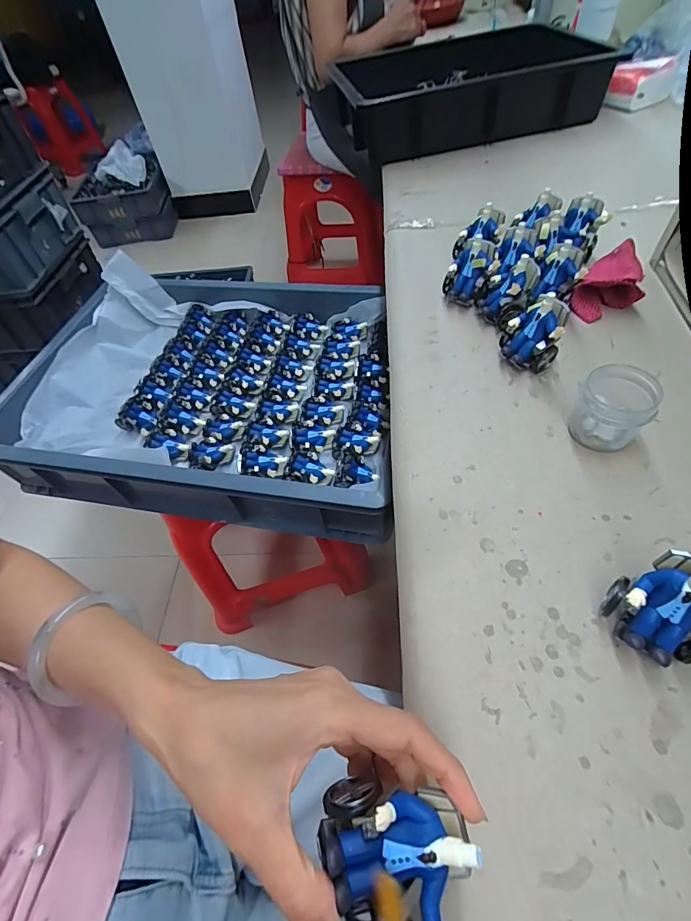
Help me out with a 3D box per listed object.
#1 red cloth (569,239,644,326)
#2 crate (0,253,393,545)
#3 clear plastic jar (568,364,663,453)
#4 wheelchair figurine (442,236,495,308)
[{"bbox_3d":[0.273,-0.180,0.425,0.059,0.044,0.087,30,62,25],"label":"red cloth"},{"bbox_3d":[-0.205,-0.120,0.661,0.594,0.112,0.421,7,55,12],"label":"crate"},{"bbox_3d":[0.209,-0.040,0.327,0.047,0.053,0.046,-3,54,4],"label":"clear plastic jar"},{"bbox_3d":[0.132,-0.202,0.447,0.044,0.065,0.038,10,56,14],"label":"wheelchair figurine"}]

